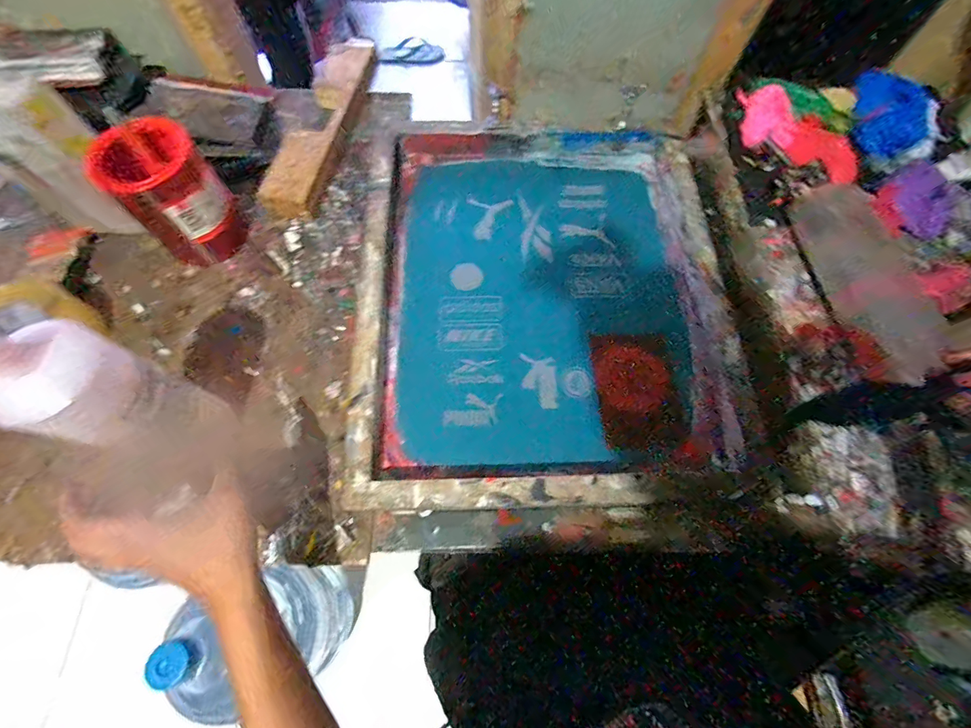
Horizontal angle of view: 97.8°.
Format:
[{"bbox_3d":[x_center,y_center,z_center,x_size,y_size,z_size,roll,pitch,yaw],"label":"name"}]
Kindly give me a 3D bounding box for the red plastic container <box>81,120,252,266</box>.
[{"bbox_3d":[-0.382,-0.209,0.531,0.101,0.152,0.112,38,71,15],"label":"red plastic container"}]

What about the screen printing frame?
[{"bbox_3d":[0.072,-0.103,0.557,0.466,0.048,0.532,-2,66,-1],"label":"screen printing frame"}]

